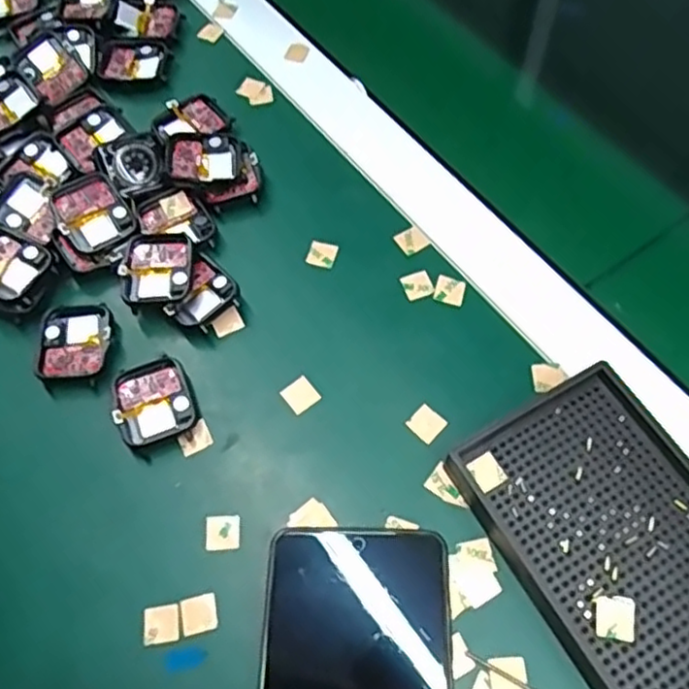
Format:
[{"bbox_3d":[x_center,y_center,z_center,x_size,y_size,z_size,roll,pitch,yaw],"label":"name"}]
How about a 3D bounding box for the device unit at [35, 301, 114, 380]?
[{"bbox_3d":[-0.141,-0.001,0.364,0.037,0.013,0.042,2,62,3],"label":"device unit"}]

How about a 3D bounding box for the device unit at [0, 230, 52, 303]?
[{"bbox_3d":[-0.185,-0.042,0.378,0.040,0.016,0.036,21,65,12],"label":"device unit"}]

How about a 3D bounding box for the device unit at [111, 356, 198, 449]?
[{"bbox_3d":[-0.096,0.030,0.348,0.038,0.011,0.042,-24,64,-10],"label":"device unit"}]

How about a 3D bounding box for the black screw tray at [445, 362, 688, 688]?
[{"bbox_3d":[0.121,0.085,0.304,0.092,0.020,0.136,-28,65,-12],"label":"black screw tray"}]

